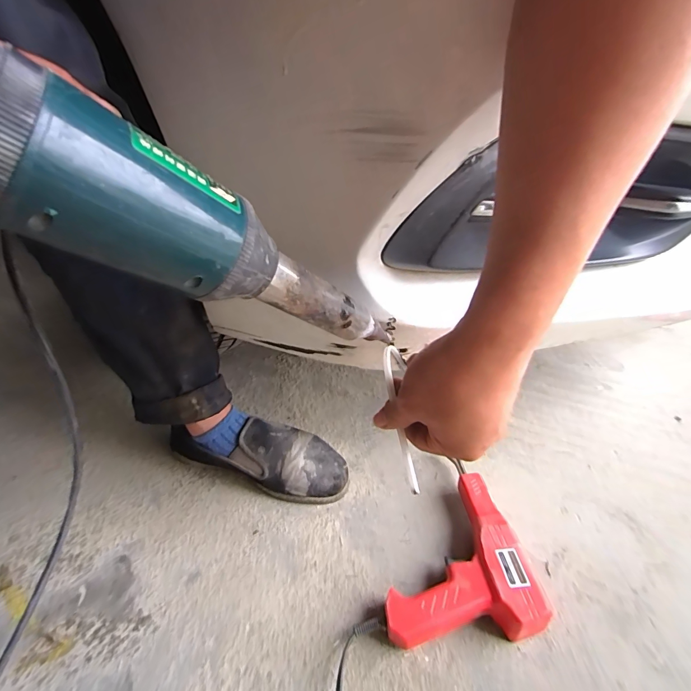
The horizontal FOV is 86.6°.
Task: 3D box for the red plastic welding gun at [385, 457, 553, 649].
[{"bbox_3d":[0.109,0.221,0.402,0.150,0.045,0.171,-3,33,-3],"label":"red plastic welding gun"}]

